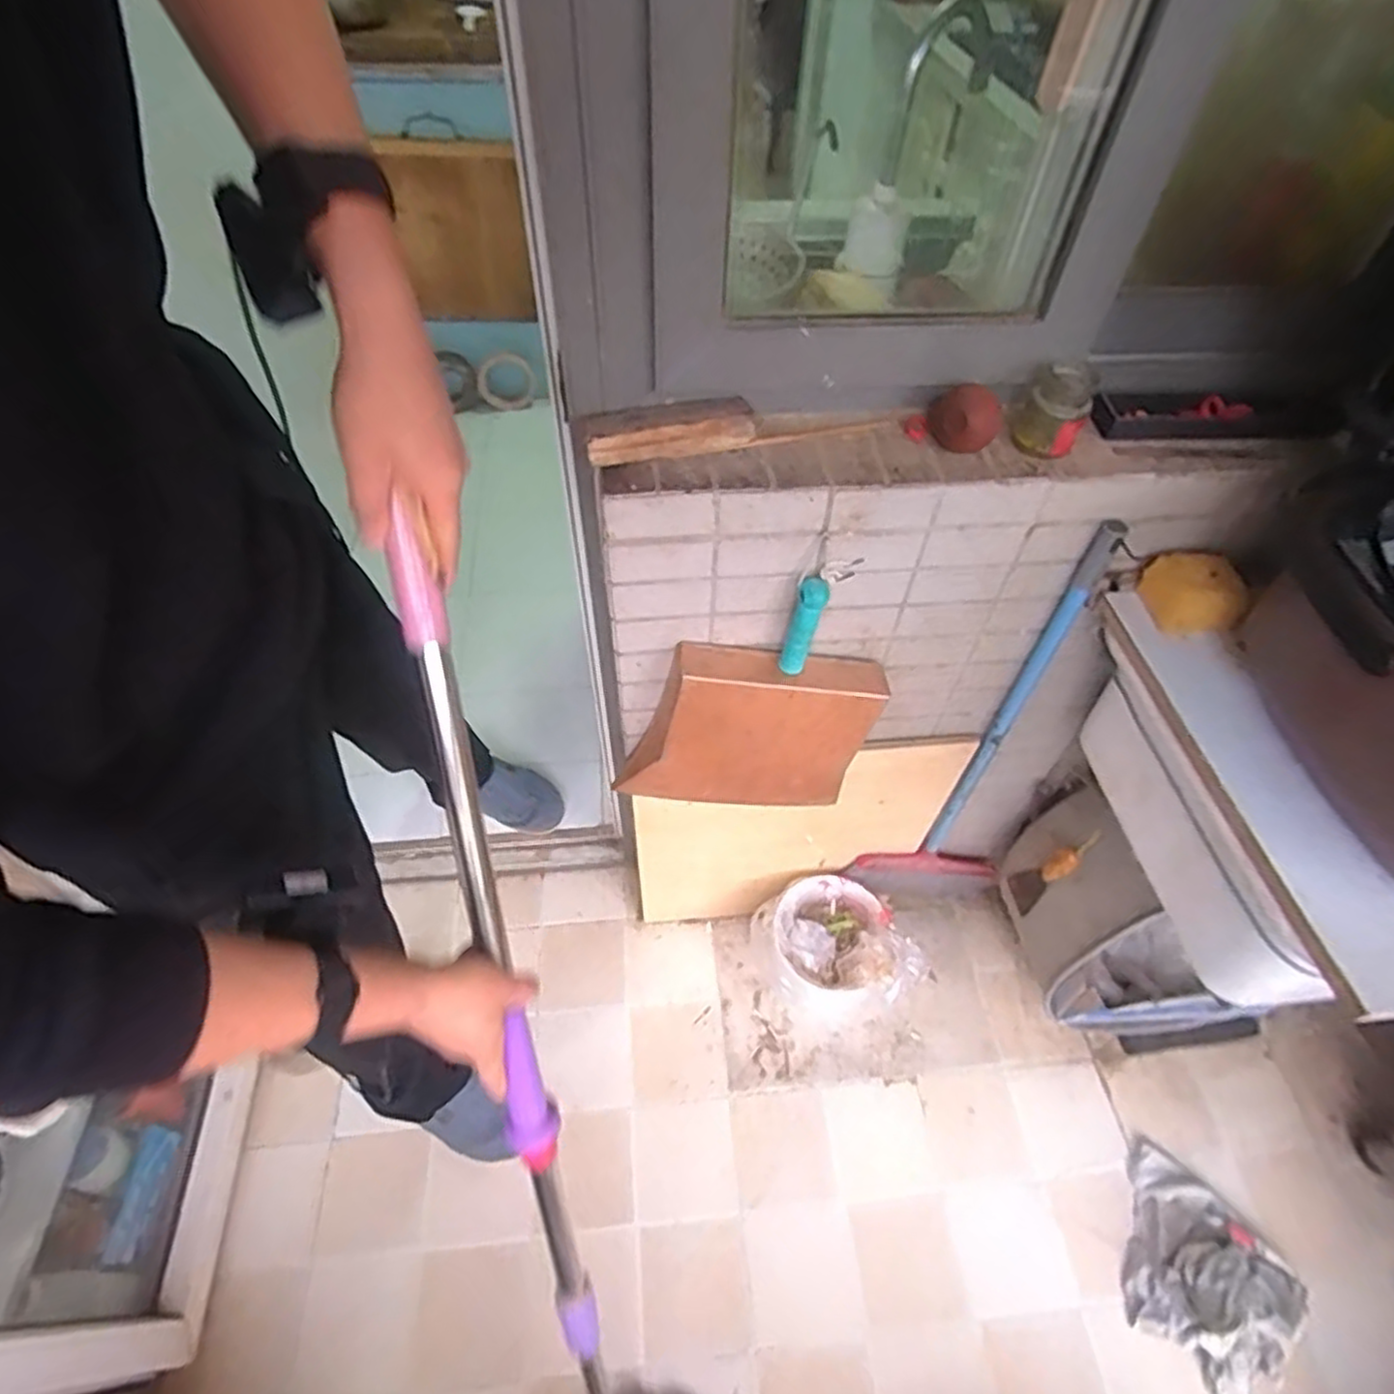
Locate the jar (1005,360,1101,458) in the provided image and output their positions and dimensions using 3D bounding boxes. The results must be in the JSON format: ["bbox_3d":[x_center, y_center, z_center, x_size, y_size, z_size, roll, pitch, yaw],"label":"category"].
[{"bbox_3d":[0.309,-0.251,0.640,0.059,0.063,0.051,23,55,15],"label":"jar"}]

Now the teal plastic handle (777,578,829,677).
[{"bbox_3d":[0.104,-0.067,0.724,0.032,0.112,0.029,15,53,10],"label":"teal plastic handle"}]

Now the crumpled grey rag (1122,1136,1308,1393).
[{"bbox_3d":[0.690,0.778,1.000,0.220,0.068,0.229,35,59,23],"label":"crumpled grey rag"}]

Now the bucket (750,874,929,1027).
[{"bbox_3d":[0.209,0.422,1.192,0.204,0.205,0.235,-26,58,-20],"label":"bucket"}]

